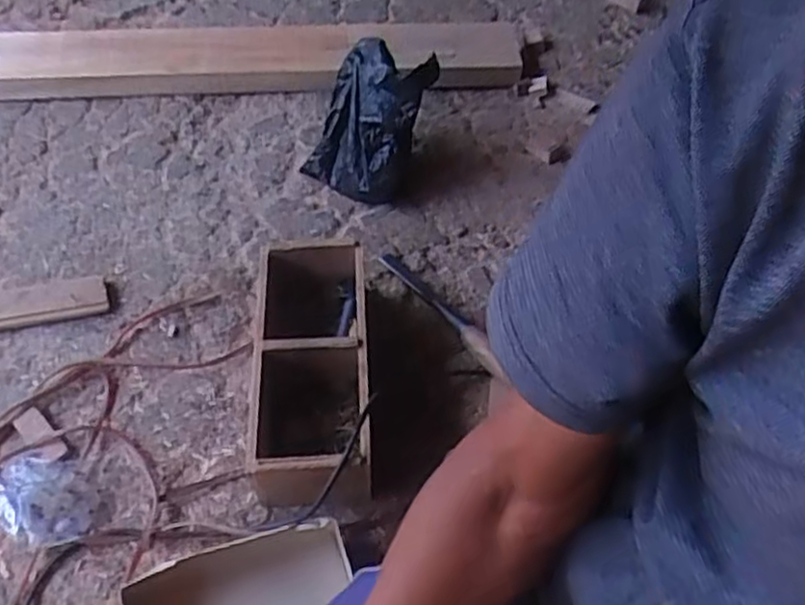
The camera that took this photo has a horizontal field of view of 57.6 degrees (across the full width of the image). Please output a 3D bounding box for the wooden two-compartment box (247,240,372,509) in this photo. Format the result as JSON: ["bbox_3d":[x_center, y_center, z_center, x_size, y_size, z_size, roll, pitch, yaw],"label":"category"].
[{"bbox_3d":[-0.104,0.079,0.854,0.124,0.109,0.296,-2,55,-3],"label":"wooden two-compartment box"}]

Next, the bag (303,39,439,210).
[{"bbox_3d":[-0.048,-0.261,1.057,0.145,0.180,0.153,23,57,13],"label":"bag"}]

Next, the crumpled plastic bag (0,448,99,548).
[{"bbox_3d":[-0.390,0.213,0.793,0.109,0.042,0.100,-7,55,-7],"label":"crumpled plastic bag"}]

